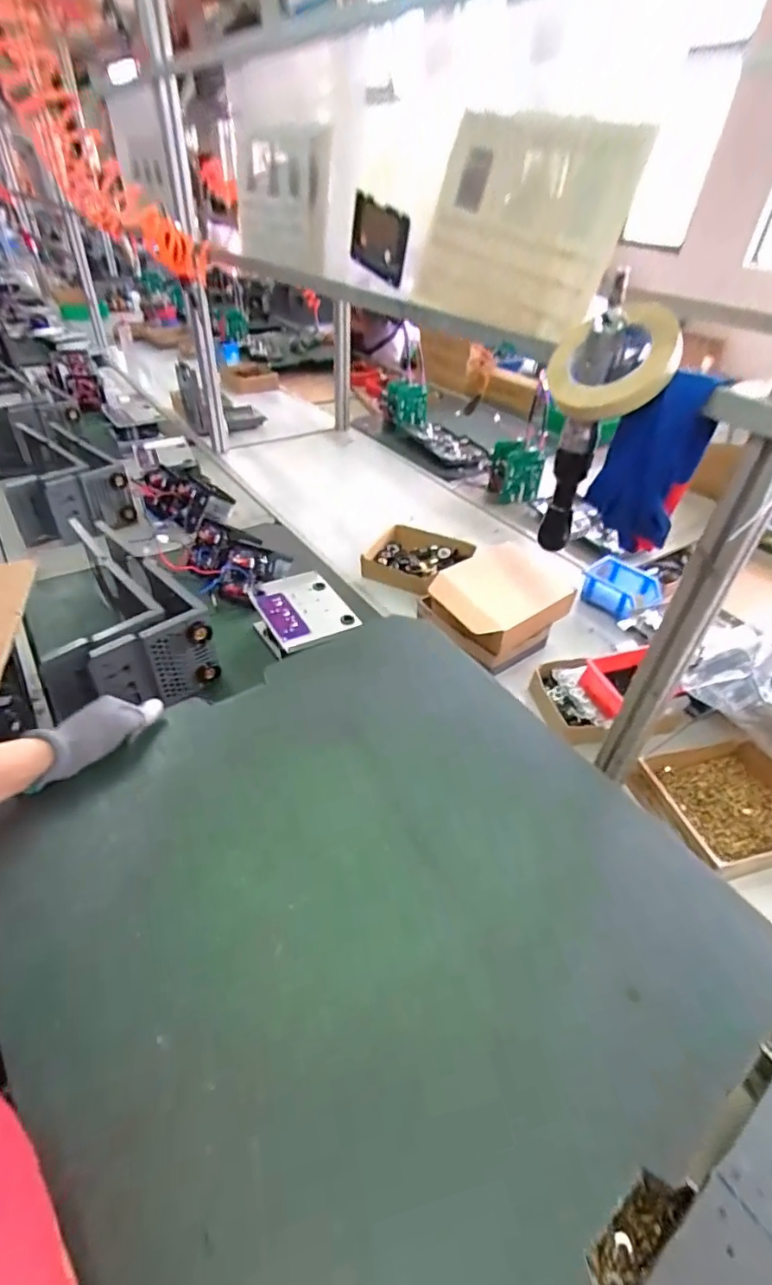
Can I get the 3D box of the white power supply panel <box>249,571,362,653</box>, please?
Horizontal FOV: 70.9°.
[{"bbox_3d":[-0.152,-0.064,1.001,0.144,0.016,0.196,-19,46,-24],"label":"white power supply panel"}]

